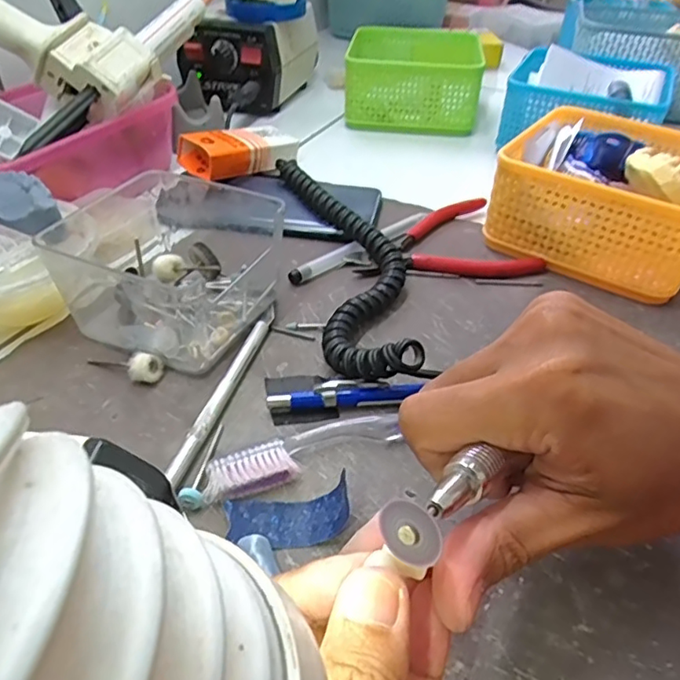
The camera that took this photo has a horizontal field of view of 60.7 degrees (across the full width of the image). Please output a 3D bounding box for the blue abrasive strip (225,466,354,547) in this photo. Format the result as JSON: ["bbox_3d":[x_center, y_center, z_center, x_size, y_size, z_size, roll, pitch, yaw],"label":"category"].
[{"bbox_3d":[-0.020,0.071,0.235,0.049,0.009,0.023,-7,43,-10],"label":"blue abrasive strip"}]

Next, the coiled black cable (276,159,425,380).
[{"bbox_3d":[0.006,-0.058,0.364,0.059,0.036,0.241,-5,43,-9],"label":"coiled black cable"}]

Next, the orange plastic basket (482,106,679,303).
[{"bbox_3d":[0.186,-0.101,0.403,0.131,0.065,0.134,25,47,23],"label":"orange plastic basket"}]

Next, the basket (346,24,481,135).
[{"bbox_3d":[0.073,-0.266,0.589,0.129,0.060,0.123,7,42,5],"label":"basket"}]

